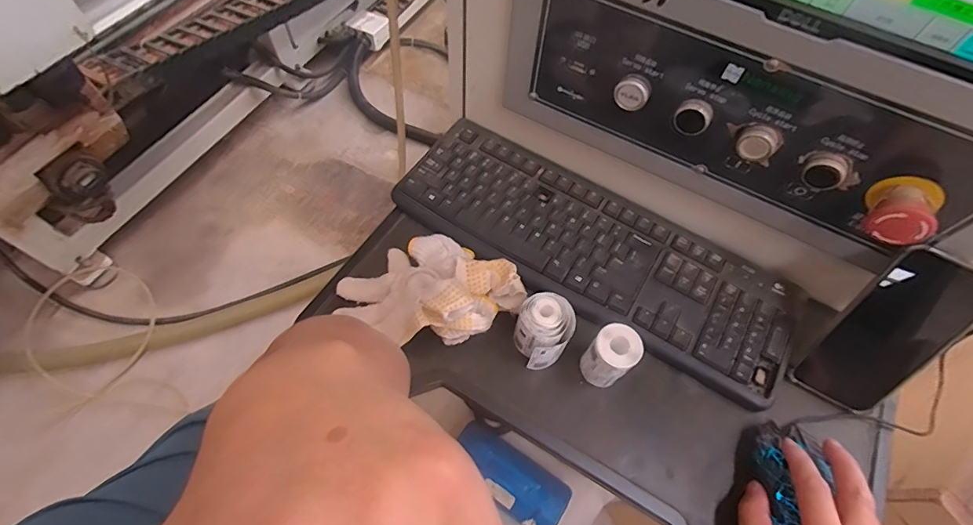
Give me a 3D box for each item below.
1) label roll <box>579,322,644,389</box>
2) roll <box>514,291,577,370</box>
[{"bbox_3d":[0.113,0.088,0.422,0.041,0.064,0.042,39,67,17],"label":"label roll"},{"bbox_3d":[0.053,0.066,0.431,0.051,0.057,0.059,13,62,5],"label":"roll"}]

